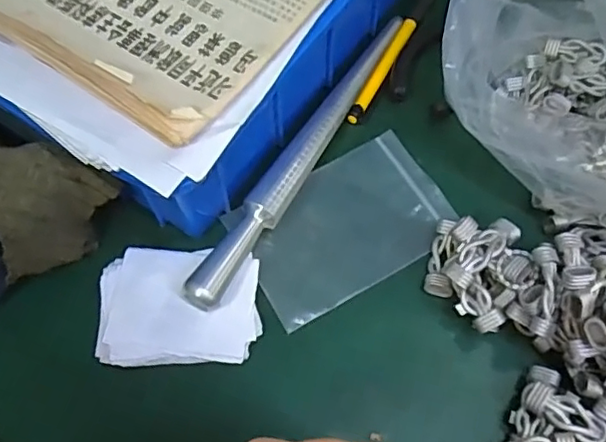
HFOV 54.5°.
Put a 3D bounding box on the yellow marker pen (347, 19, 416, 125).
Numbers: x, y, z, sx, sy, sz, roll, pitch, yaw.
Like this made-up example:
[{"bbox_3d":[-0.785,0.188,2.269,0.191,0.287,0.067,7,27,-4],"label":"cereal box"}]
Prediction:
[{"bbox_3d":[0.053,-0.101,0.392,0.009,0.007,0.092,26,67,13],"label":"yellow marker pen"}]

